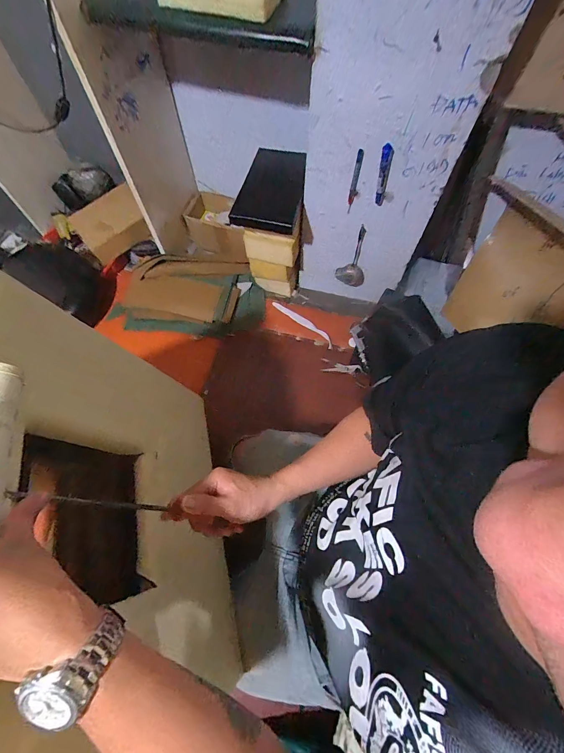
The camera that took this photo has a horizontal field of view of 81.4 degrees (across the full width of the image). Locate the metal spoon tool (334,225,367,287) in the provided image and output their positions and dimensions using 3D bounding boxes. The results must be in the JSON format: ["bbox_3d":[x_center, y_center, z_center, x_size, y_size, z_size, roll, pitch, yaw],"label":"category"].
[{"bbox_3d":[0.214,-0.346,0.973,0.092,0.191,0.041,10,65,4],"label":"metal spoon tool"}]

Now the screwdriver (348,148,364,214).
[{"bbox_3d":[0.175,-0.460,0.786,0.018,0.160,0.022,9,65,4],"label":"screwdriver"}]

